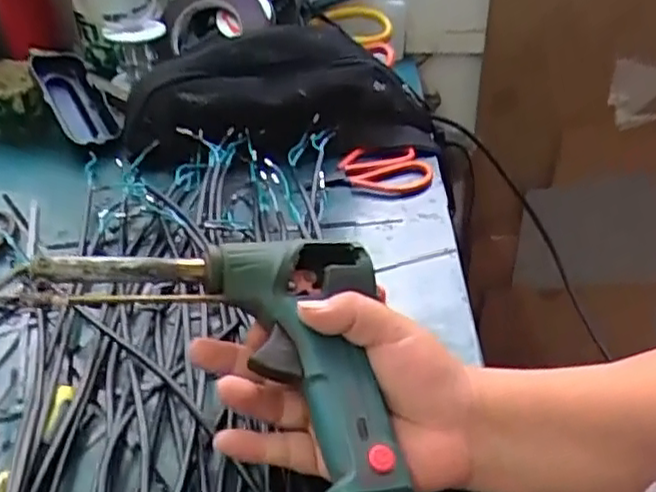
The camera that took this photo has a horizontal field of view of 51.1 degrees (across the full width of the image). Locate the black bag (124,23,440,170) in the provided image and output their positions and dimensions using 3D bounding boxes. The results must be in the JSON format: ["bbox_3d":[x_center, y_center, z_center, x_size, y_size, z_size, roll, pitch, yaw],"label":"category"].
[{"bbox_3d":[-0.044,-0.144,0.625,0.270,0.100,0.123,-6,34,-13],"label":"black bag"}]

